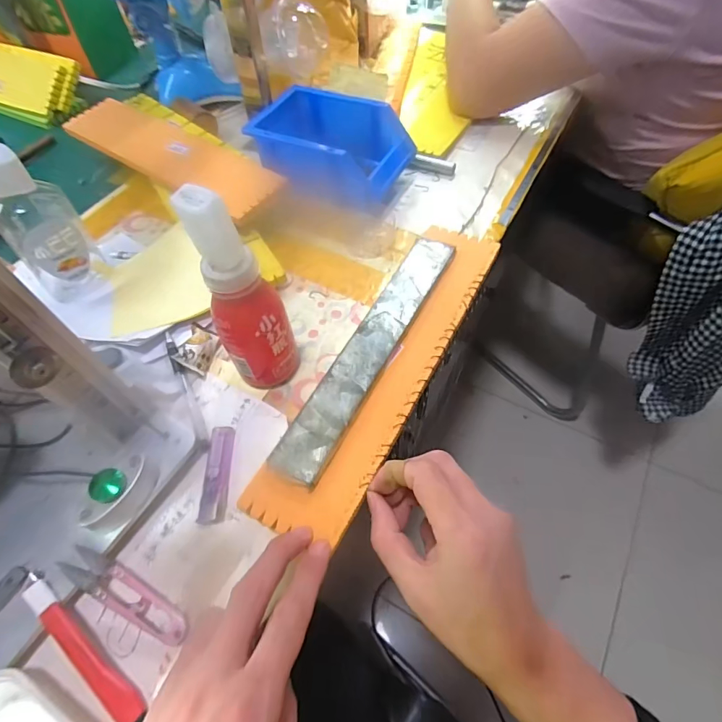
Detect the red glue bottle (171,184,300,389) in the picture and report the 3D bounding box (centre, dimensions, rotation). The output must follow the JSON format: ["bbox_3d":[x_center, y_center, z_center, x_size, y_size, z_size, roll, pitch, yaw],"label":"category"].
[{"bbox_3d":[-0.086,-0.039,0.335,0.044,0.194,0.038,4,57,6],"label":"red glue bottle"}]

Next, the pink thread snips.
[{"bbox_3d":[-0.165,0.165,0.305,0.100,0.021,0.022,31,63,6],"label":"pink thread snips"}]

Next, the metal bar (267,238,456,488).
[{"bbox_3d":[0.012,-0.020,0.389,0.040,0.012,0.283,23,61,17],"label":"metal bar"}]

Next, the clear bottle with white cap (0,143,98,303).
[{"bbox_3d":[-0.327,-0.136,0.445,0.070,0.160,0.063,-40,63,-21],"label":"clear bottle with white cap"}]

